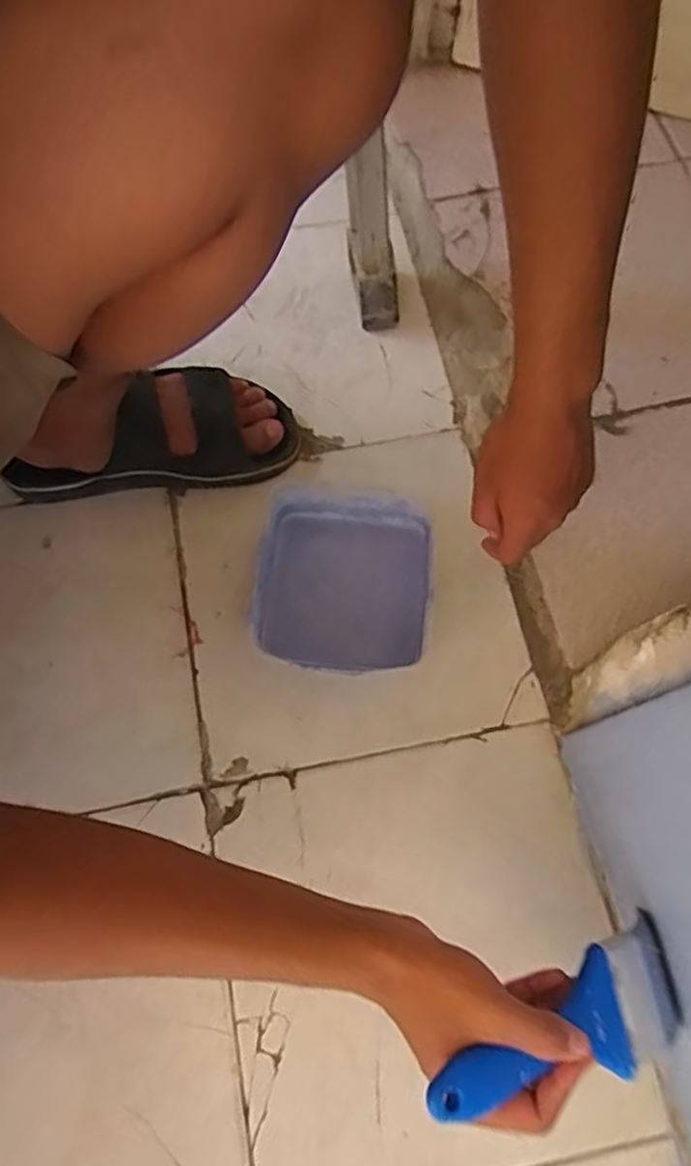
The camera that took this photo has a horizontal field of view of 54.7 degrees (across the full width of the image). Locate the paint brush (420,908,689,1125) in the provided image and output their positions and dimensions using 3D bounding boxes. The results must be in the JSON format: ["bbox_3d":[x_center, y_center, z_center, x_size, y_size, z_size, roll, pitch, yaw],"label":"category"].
[{"bbox_3d":[0.138,0.270,0.402,0.210,0.022,0.072,-3,67,-33],"label":"paint brush"}]

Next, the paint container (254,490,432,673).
[{"bbox_3d":[-0.002,0.000,0.603,0.150,0.045,0.164,4,70,2],"label":"paint container"}]

